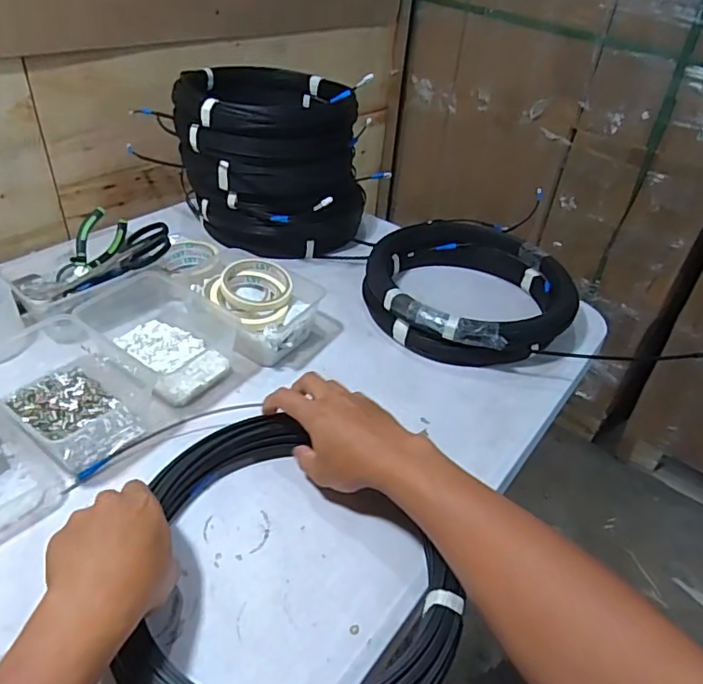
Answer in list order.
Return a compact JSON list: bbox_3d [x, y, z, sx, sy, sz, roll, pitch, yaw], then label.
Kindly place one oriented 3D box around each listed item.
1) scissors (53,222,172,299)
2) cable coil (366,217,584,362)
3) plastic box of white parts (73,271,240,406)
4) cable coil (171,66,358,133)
[{"bbox_3d":[-0.309,-0.102,0.705,0.166,0.031,0.076,-28,40,6],"label":"scissors"},{"bbox_3d":[0.165,-0.073,0.775,0.278,0.075,0.270,4,37,-3],"label":"cable coil"},{"bbox_3d":[-0.242,-0.017,0.662,0.198,0.066,0.127,27,42,25],"label":"plastic box of white parts"},{"bbox_3d":[-0.137,-0.378,0.844,0.272,0.056,0.226,-6,39,-15],"label":"cable coil"}]

